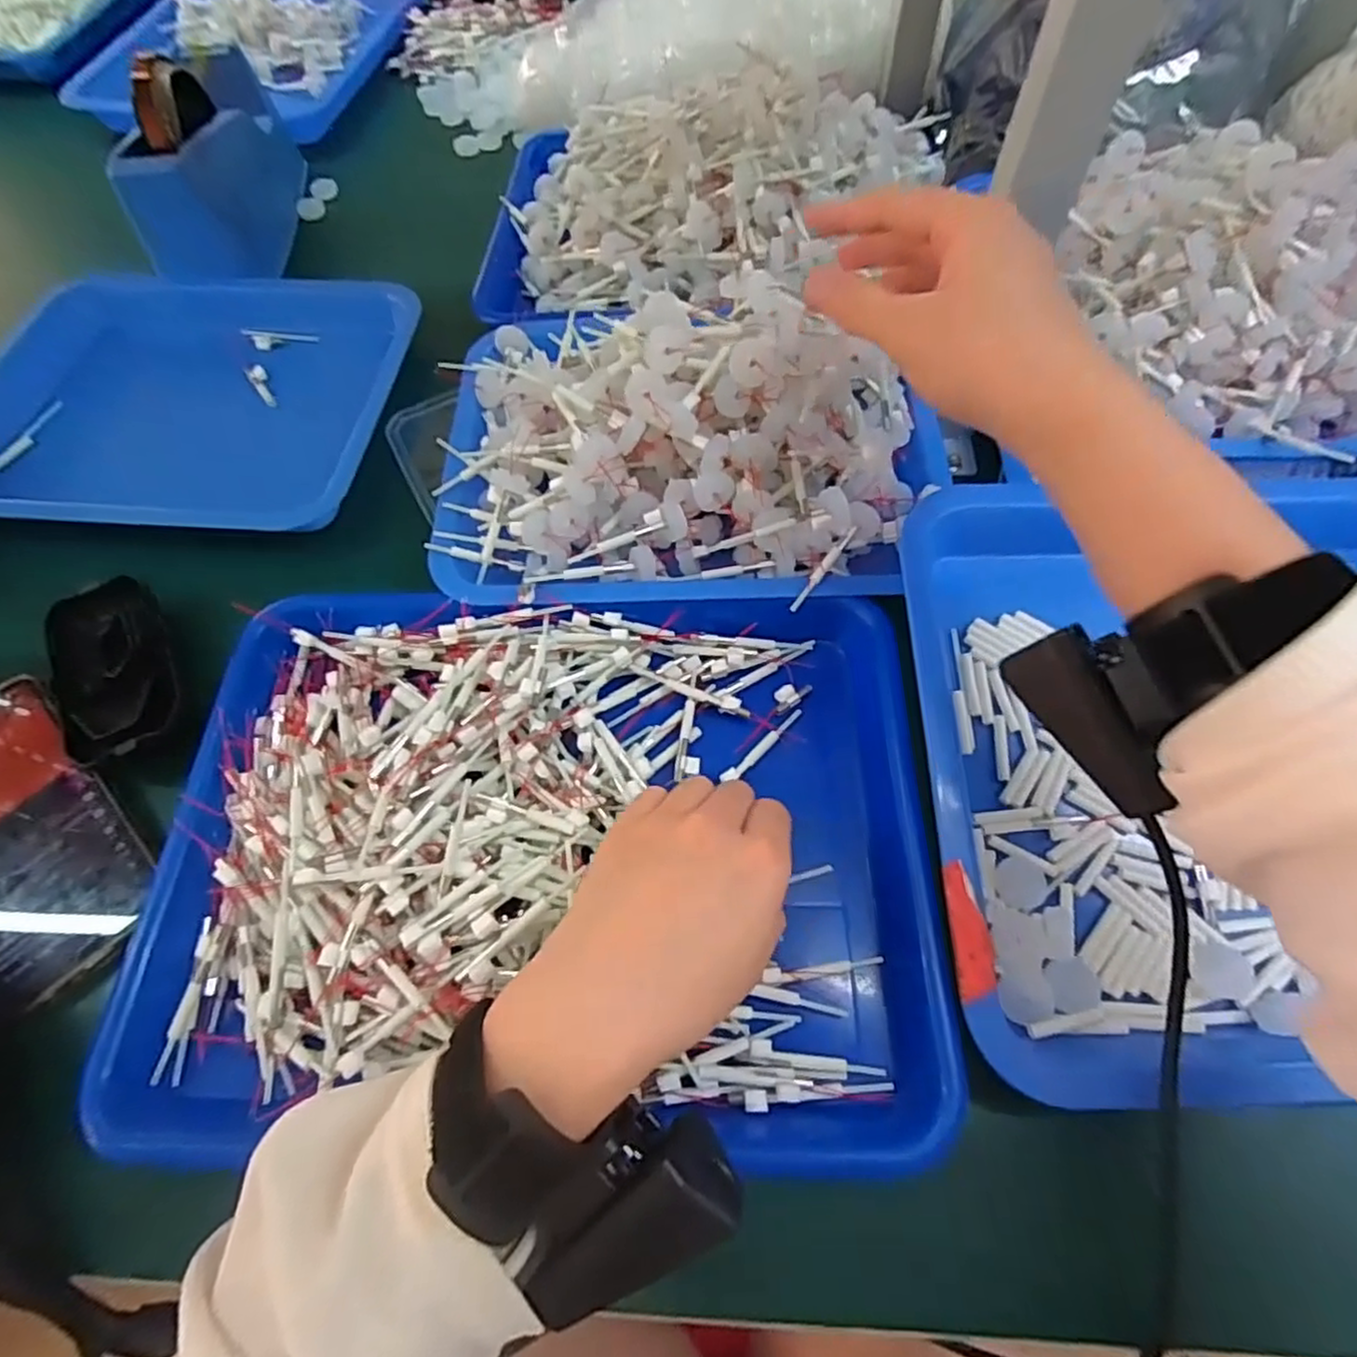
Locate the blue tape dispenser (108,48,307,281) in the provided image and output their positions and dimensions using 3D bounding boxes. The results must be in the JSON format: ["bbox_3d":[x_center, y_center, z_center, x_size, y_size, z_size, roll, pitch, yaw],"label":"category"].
[{"bbox_3d":[-0.352,-0.391,0.528,0.067,0.104,0.190,-5,63,-1],"label":"blue tape dispenser"}]

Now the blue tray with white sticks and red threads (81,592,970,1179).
[{"bbox_3d":[-0.056,0.070,0.315,0.323,0.052,0.241,1,58,-1],"label":"blue tray with white sticks and red threads"}]

